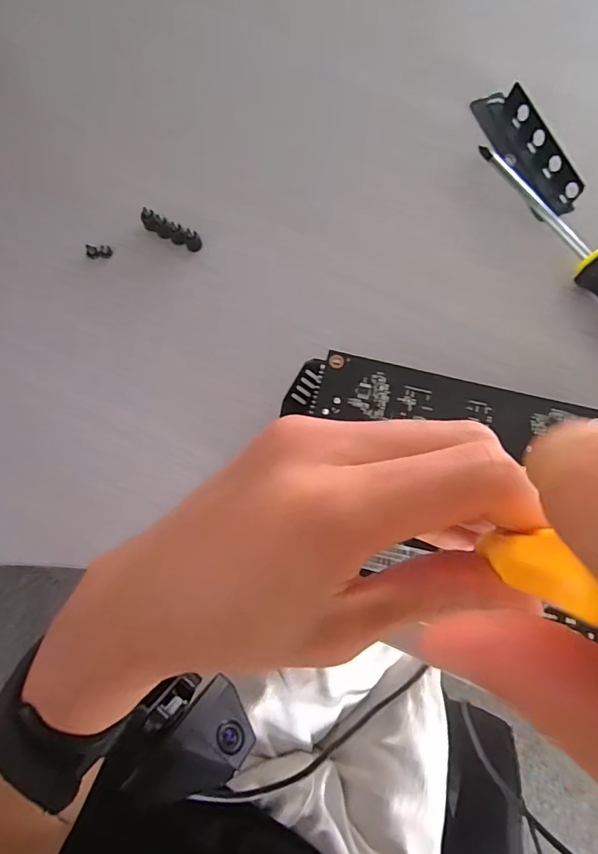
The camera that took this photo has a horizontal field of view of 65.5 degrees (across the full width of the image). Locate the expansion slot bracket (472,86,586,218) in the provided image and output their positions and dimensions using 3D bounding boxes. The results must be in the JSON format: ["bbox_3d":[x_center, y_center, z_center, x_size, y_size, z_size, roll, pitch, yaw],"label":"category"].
[{"bbox_3d":[0.139,-0.170,0.284,0.033,0.011,0.092,-19,77,-4],"label":"expansion slot bracket"}]

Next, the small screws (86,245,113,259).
[{"bbox_3d":[-0.117,-0.103,0.273,0.014,0.007,0.005,-6,76,-16],"label":"small screws"}]

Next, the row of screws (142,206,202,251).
[{"bbox_3d":[-0.074,-0.115,0.271,0.034,0.015,0.008,23,78,6],"label":"row of screws"}]

